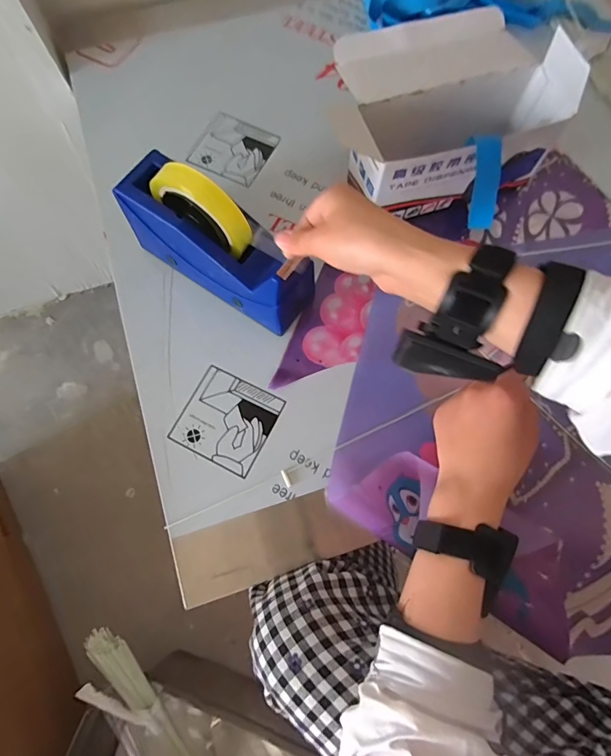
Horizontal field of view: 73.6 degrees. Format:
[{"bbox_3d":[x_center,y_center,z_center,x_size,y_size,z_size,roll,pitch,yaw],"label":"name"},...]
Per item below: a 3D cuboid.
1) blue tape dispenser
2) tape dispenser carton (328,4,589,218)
[{"bbox_3d":[-0.087,-0.133,0.410,0.198,0.129,0.062,36,76,9],"label":"blue tape dispenser"},{"bbox_3d":[0.148,-0.298,0.468,0.229,0.123,0.177,-14,74,-5],"label":"tape dispenser carton"}]

